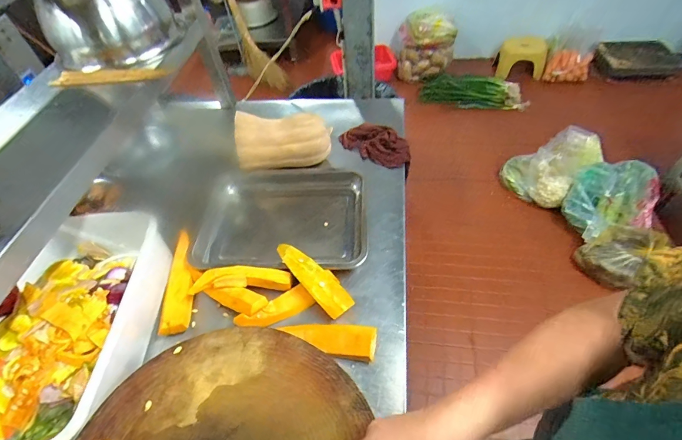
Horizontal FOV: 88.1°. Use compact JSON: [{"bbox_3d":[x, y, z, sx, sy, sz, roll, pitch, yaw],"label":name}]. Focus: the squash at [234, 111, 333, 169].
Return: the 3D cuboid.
[{"bbox_3d":[-0.130,-0.188,0.806,0.211,0.106,0.113,-12,51,-4],"label":"squash"}]

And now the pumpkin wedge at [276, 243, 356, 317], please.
[{"bbox_3d":[-0.048,0.096,0.613,0.161,0.022,0.054,42,65,14],"label":"pumpkin wedge"}]

